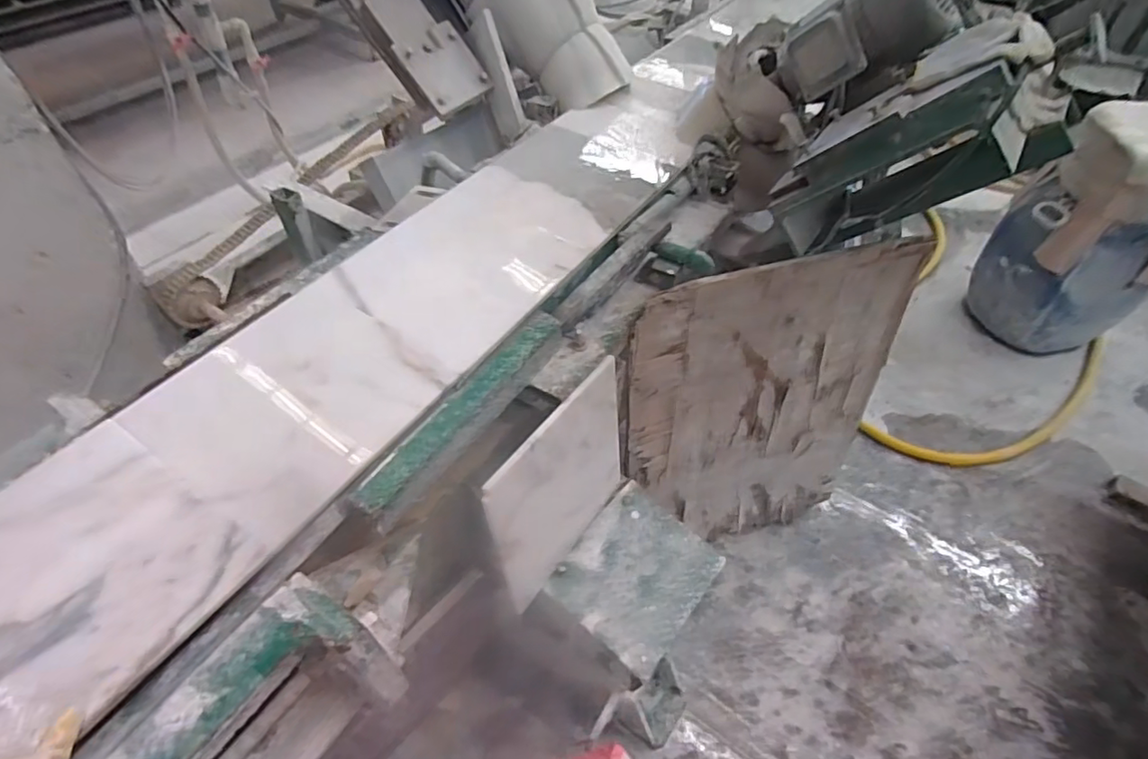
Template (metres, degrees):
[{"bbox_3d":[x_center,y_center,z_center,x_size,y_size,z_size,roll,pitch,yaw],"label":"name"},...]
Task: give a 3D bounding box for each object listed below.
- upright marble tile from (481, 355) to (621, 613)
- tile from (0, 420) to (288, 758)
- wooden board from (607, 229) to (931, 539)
[{"bbox_3d":[-0.013,0.159,0.896,0.012,0.291,0.300,22,52,29],"label":"upright marble tile"},{"bbox_3d":[-0.518,0.210,0.578,0.300,0.013,0.304,27,53,19],"label":"tile"},{"bbox_3d":[0.359,0.085,1.163,0.537,0.724,0.036,-14,43,-7],"label":"wooden board"}]

